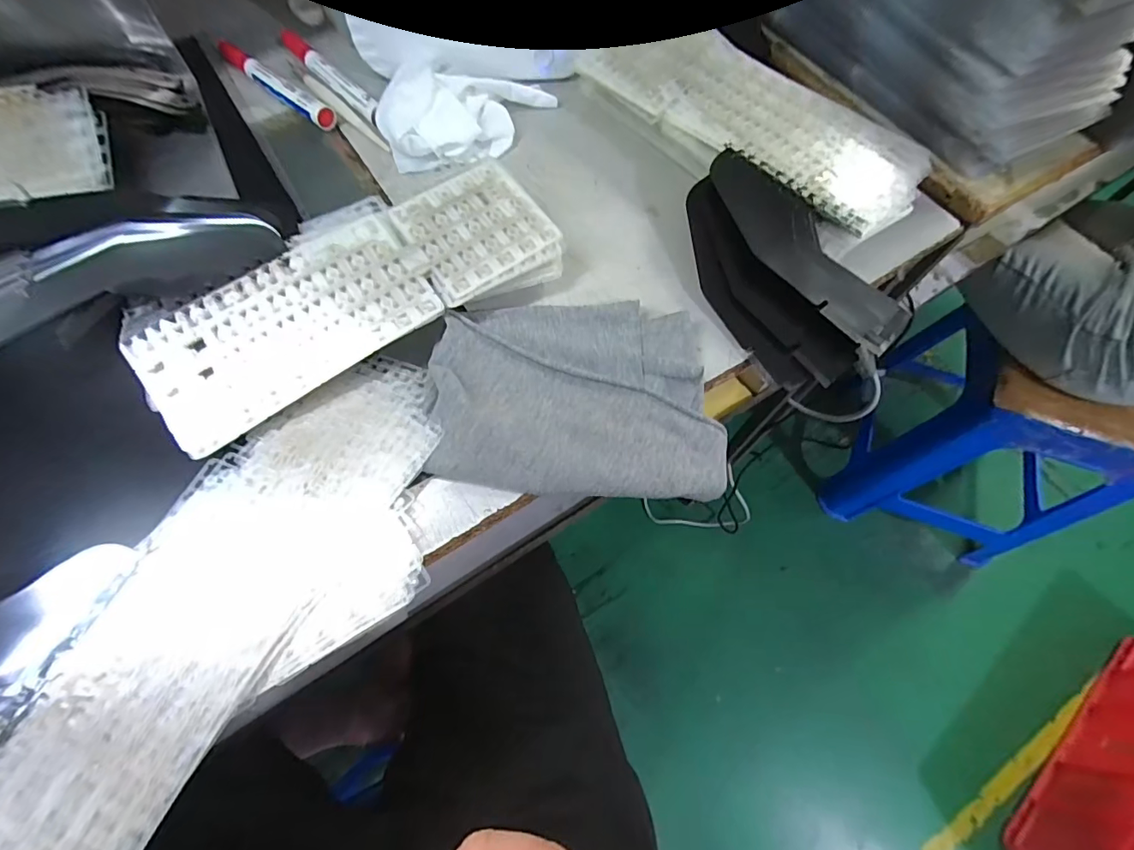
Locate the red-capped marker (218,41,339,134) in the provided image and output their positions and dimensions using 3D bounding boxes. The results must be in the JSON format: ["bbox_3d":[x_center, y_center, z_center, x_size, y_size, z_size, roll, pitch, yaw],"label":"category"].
[{"bbox_3d":[-0.244,-0.282,0.407,0.140,0.016,0.020,38,71,15],"label":"red-capped marker"}]

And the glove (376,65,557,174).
[{"bbox_3d":[-0.083,-0.237,0.374,0.123,0.033,0.089,10,66,4],"label":"glove"}]

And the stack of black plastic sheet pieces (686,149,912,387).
[{"bbox_3d":[0.127,-0.096,0.309,0.069,0.041,0.151,-29,69,-13],"label":"stack of black plastic sheet pieces"}]

